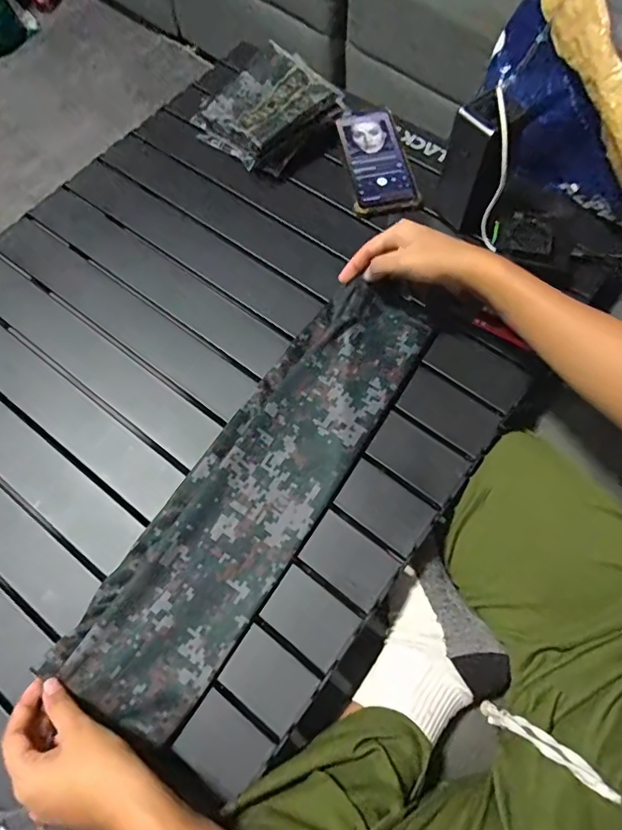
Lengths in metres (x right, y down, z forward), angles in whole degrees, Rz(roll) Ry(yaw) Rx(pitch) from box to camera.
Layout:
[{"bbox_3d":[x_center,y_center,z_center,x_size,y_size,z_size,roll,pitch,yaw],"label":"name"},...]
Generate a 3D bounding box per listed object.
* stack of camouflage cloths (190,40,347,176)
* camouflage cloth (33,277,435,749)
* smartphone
[{"bbox_3d":[-0.049,-0.377,0.642,0.159,0.061,0.137,-40,70,-14],"label":"stack of camouflage cloths"},{"bbox_3d":[-0.040,0.053,0.476,0.124,0.024,0.451,31,72,15],"label":"camouflage cloth"},{"bbox_3d":[0.081,-0.312,0.634,0.074,0.017,0.160,-8,66,-1],"label":"smartphone"}]

